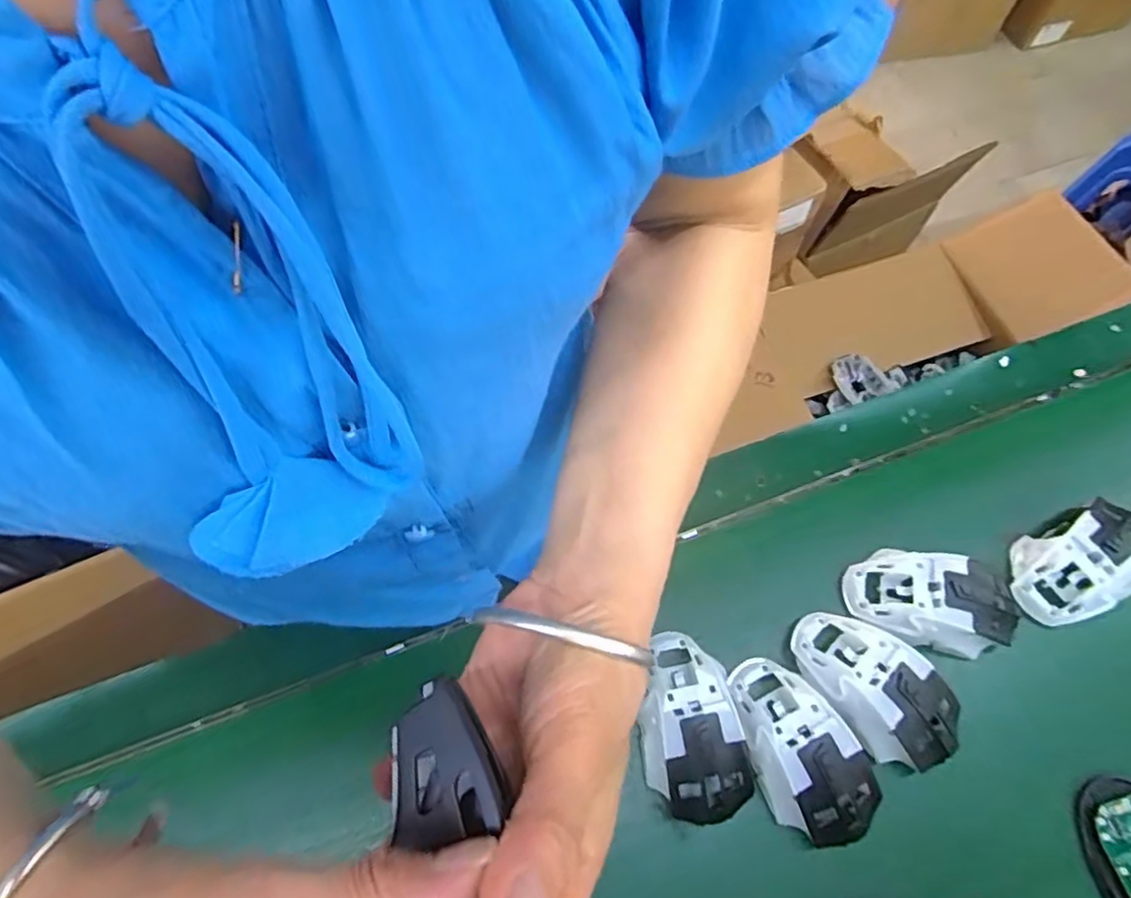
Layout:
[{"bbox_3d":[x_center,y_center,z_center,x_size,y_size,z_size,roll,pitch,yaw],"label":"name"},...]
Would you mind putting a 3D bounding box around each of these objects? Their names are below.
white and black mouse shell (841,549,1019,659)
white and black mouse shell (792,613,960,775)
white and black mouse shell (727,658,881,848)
[{"bbox_3d":[0.260,0.106,0.465,0.111,0.030,0.063,18,65,10],"label":"white and black mouse shell"},{"bbox_3d":[0.207,0.158,0.440,0.071,0.036,0.115,-38,68,-16],"label":"white and black mouse shell"},{"bbox_3d":[0.150,0.192,0.426,0.064,0.033,0.115,-24,65,-11],"label":"white and black mouse shell"}]

